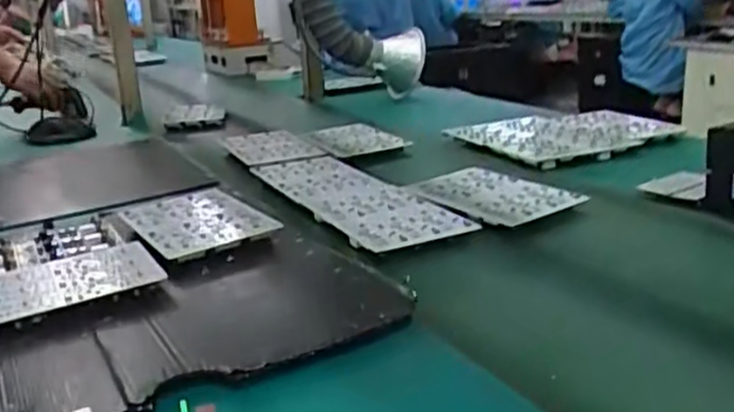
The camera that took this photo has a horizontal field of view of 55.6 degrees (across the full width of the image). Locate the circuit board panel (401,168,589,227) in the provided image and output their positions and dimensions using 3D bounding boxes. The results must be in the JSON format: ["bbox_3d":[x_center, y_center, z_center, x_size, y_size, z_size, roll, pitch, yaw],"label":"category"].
[{"bbox_3d":[0.157,-0.017,0.888,0.133,0.010,0.191,-15,22,-30],"label":"circuit board panel"}]

